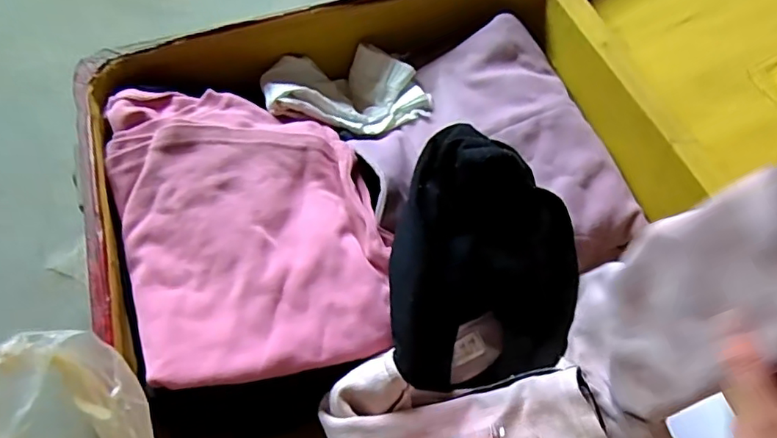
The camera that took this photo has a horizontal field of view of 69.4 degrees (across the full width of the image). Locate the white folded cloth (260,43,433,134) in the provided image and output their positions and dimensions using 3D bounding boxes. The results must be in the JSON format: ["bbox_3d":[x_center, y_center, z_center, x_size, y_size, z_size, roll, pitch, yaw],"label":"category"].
[{"bbox_3d":[-0.047,-0.134,0.609,0.164,0.061,0.108,-12,59,-7],"label":"white folded cloth"}]

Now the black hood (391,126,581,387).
[{"bbox_3d":[0.080,0.027,0.479,0.158,0.134,0.200,-4,59,-2],"label":"black hood"}]

